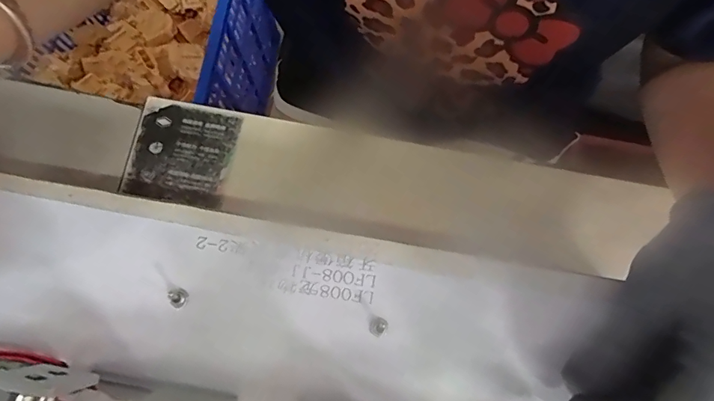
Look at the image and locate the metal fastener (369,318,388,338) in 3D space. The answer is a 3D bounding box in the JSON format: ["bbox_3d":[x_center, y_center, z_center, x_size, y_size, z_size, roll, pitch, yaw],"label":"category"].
[{"bbox_3d":[0.010,0.061,0.203,0.008,0.004,0.009,31,79,6],"label":"metal fastener"}]

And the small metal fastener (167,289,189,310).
[{"bbox_3d":[-0.086,0.047,0.204,0.009,0.006,0.009,0,78,-1],"label":"small metal fastener"}]

